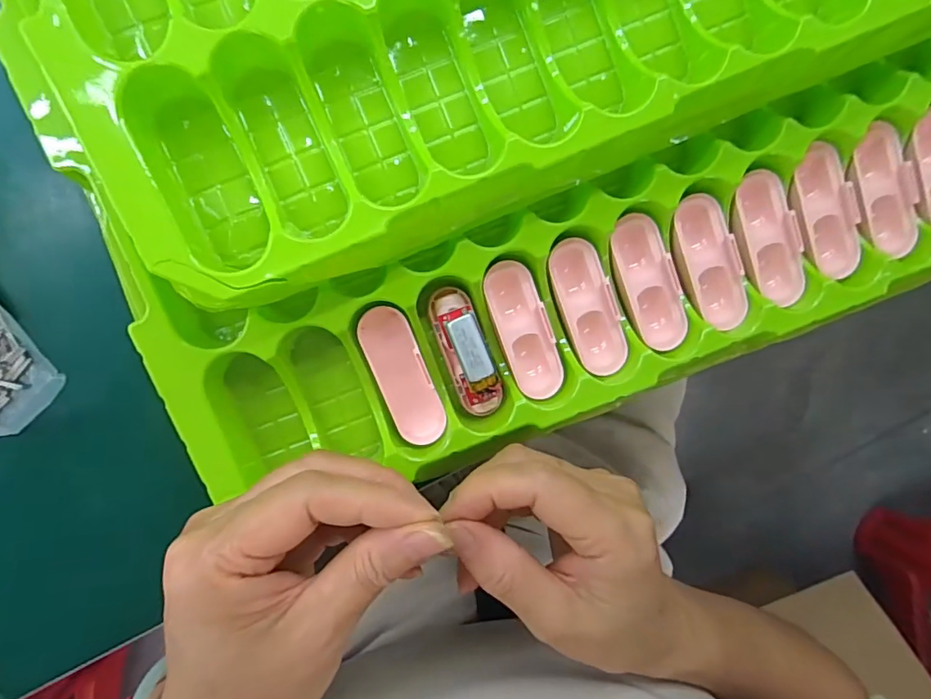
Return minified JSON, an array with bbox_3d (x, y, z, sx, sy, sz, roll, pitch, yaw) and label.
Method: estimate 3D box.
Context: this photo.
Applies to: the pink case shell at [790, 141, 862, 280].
[{"bbox_3d":[0.171,-0.065,0.243,0.027,0.013,0.063,-23,99,-2],"label":"pink case shell"}]

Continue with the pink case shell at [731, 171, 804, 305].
[{"bbox_3d":[0.143,-0.051,0.240,0.028,0.012,0.064,-17,99,-3],"label":"pink case shell"}]

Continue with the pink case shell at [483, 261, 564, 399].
[{"bbox_3d":[0.027,-0.009,0.233,0.023,0.006,0.064,-20,99,-3],"label":"pink case shell"}]

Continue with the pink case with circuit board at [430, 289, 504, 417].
[{"bbox_3d":[0.001,0.003,0.226,0.020,0.015,0.060,-19,99,-3],"label":"pink case with circuit board"}]

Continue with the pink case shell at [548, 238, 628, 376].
[{"bbox_3d":[0.058,-0.019,0.235,0.024,0.010,0.065,-20,99,-3],"label":"pink case shell"}]

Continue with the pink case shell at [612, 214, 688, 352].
[{"bbox_3d":[0.086,-0.031,0.237,0.024,0.010,0.064,-22,99,-3],"label":"pink case shell"}]

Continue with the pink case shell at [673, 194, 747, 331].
[{"bbox_3d":[0.116,-0.041,0.241,0.027,0.010,0.064,-18,99,-3],"label":"pink case shell"}]

